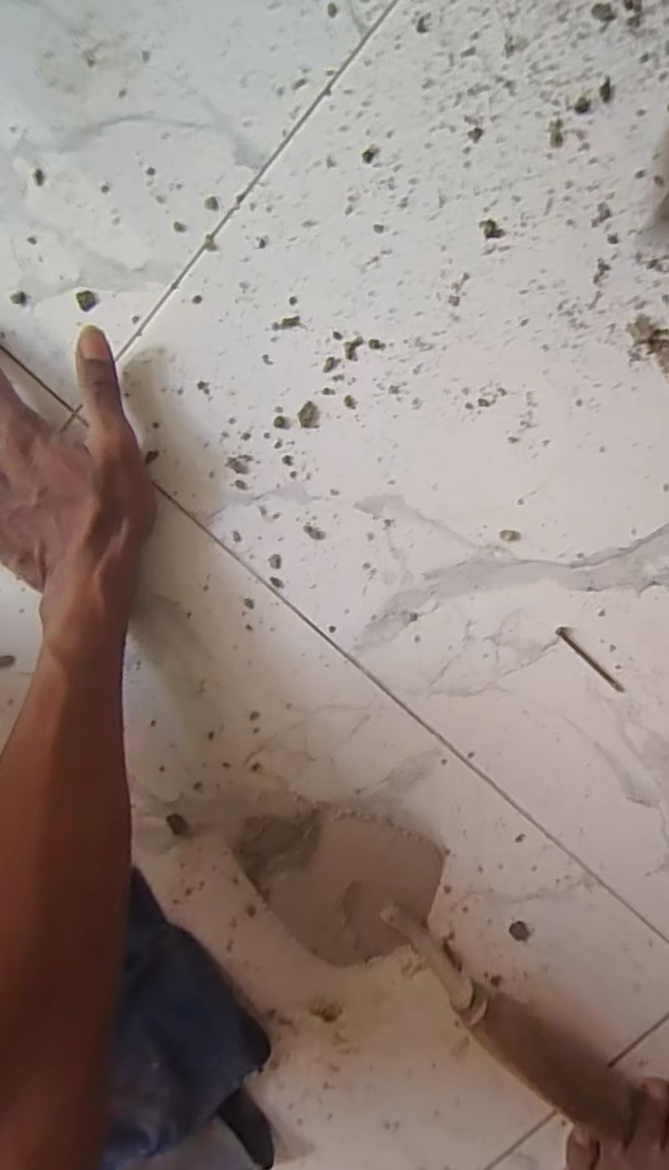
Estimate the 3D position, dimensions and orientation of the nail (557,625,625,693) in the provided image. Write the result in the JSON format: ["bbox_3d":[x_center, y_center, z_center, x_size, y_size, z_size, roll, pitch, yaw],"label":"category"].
[{"bbox_3d":[0.144,0.042,0.339,0.050,0.004,0.005,43,98,-1],"label":"nail"}]

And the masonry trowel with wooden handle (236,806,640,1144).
[{"bbox_3d":[0.055,0.218,0.347,0.278,0.051,0.089,44,98,-1],"label":"masonry trowel with wooden handle"}]

